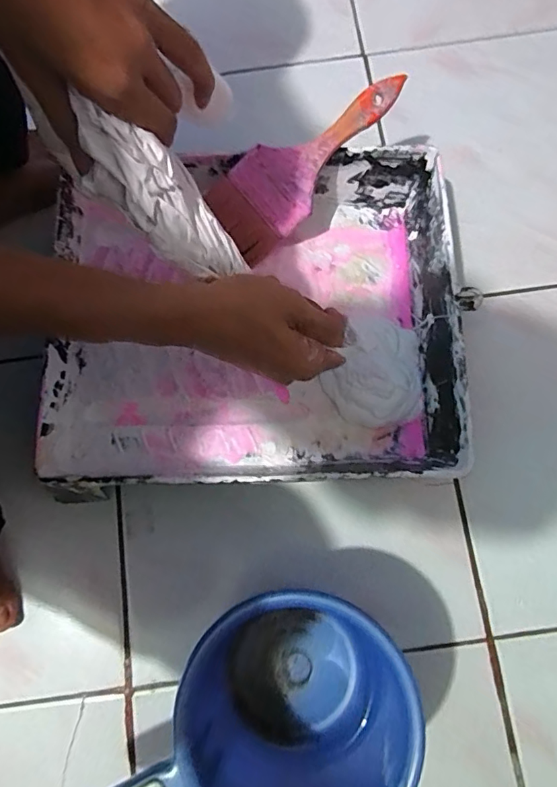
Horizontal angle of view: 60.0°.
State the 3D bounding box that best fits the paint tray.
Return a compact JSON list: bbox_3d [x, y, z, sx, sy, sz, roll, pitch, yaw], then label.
[{"bbox_3d":[-0.021,-0.065,0.436,0.344,0.069,0.289,-3,77,1],"label":"paint tray"}]

